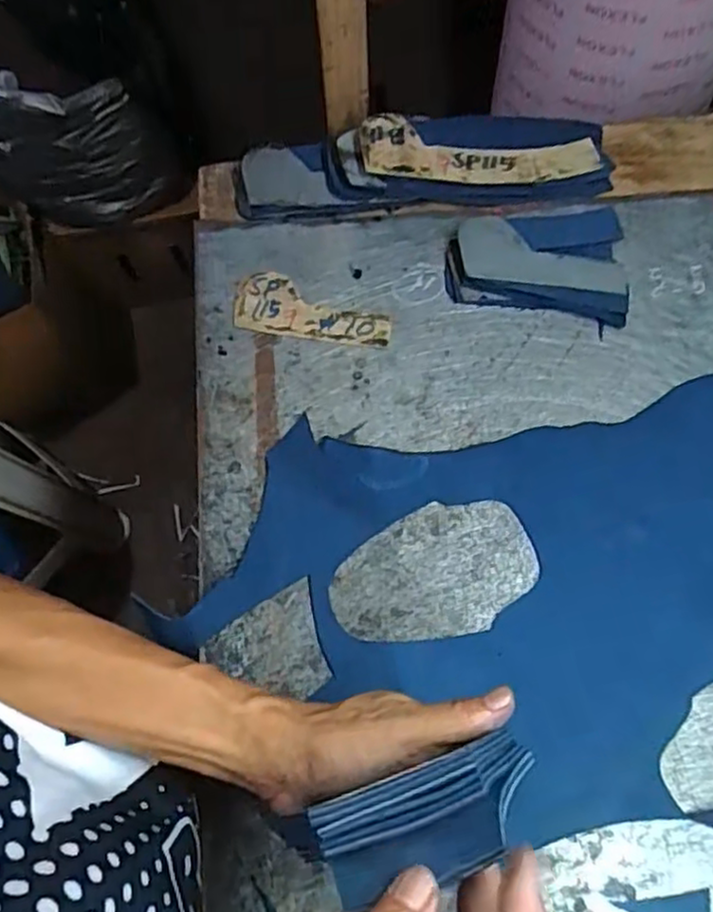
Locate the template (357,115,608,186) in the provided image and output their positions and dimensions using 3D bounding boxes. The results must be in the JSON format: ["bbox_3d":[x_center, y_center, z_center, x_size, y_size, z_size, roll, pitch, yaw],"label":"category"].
[{"bbox_3d":[0.107,-0.257,0.592,0.206,0.011,0.047,3,87,-8],"label":"template"}]

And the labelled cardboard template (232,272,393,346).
[{"bbox_3d":[-0.036,-0.121,0.569,0.128,0.005,0.055,9,69,5],"label":"labelled cardboard template"}]

